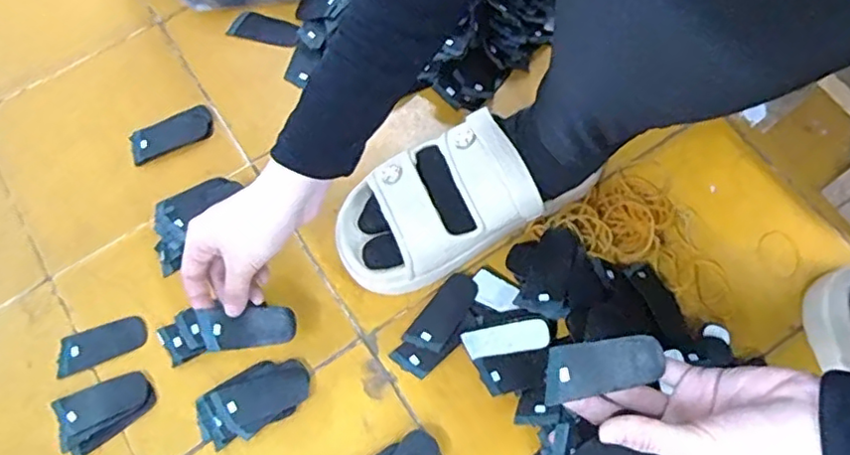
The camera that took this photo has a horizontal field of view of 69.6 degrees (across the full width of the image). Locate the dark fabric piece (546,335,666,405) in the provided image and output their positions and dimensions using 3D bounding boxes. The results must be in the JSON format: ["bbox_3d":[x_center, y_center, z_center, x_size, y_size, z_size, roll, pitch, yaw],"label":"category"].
[{"bbox_3d":[0.108,0.083,0.368,0.072,0.004,0.031,-9,77,-3],"label":"dark fabric piece"}]

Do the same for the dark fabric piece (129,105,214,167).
[{"bbox_3d":[-0.243,-0.091,0.586,0.080,0.006,0.035,-28,70,-10],"label":"dark fabric piece"}]

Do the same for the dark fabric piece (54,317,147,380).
[{"bbox_3d":[-0.274,0.096,0.515,0.077,0.004,0.033,-20,69,-7],"label":"dark fabric piece"}]

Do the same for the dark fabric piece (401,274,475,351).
[{"bbox_3d":[0.016,0.071,0.521,0.032,0.004,0.075,34,72,13],"label":"dark fabric piece"}]

